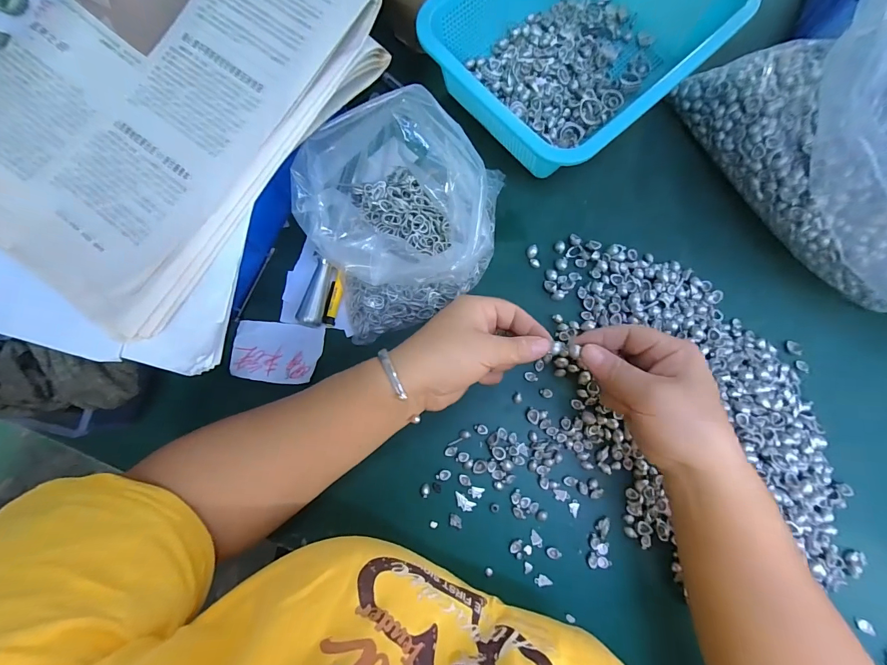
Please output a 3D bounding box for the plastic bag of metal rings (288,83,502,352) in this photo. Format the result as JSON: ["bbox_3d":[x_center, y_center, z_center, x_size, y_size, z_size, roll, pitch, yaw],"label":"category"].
[{"bbox_3d":[-0.024,-0.103,0.312,0.176,0.093,0.167,-21,81,-4],"label":"plastic bag of metal rings"}]

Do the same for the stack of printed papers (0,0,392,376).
[{"bbox_3d":[-0.223,-0.146,0.251,0.278,0.039,0.305,20,81,3],"label":"stack of printed papers"}]

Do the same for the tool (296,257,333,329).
[{"bbox_3d":[-0.112,-0.035,0.332,0.019,0.016,0.061,9,81,1],"label":"tool"}]

